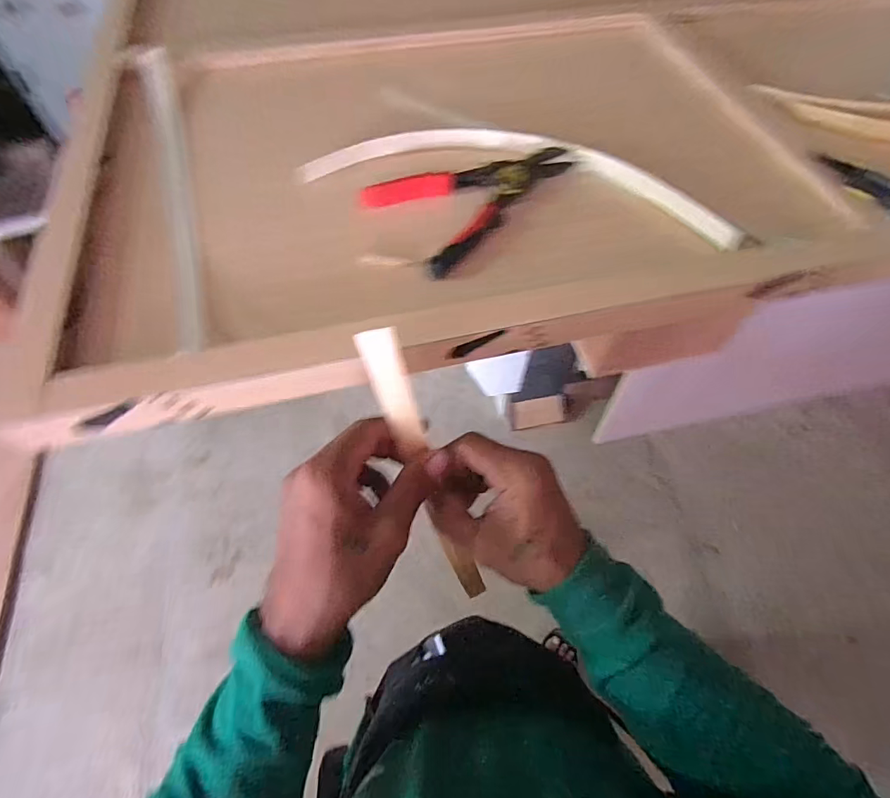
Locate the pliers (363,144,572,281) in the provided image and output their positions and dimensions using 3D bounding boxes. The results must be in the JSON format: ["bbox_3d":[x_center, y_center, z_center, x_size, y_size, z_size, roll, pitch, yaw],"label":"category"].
[{"bbox_3d":[0.035,-0.225,0.497,0.213,0.022,0.146,-31,65,-19],"label":"pliers"}]

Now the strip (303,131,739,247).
[{"bbox_3d":[0.084,-0.256,0.510,0.449,0.018,0.144,11,59,5],"label":"strip"}]

